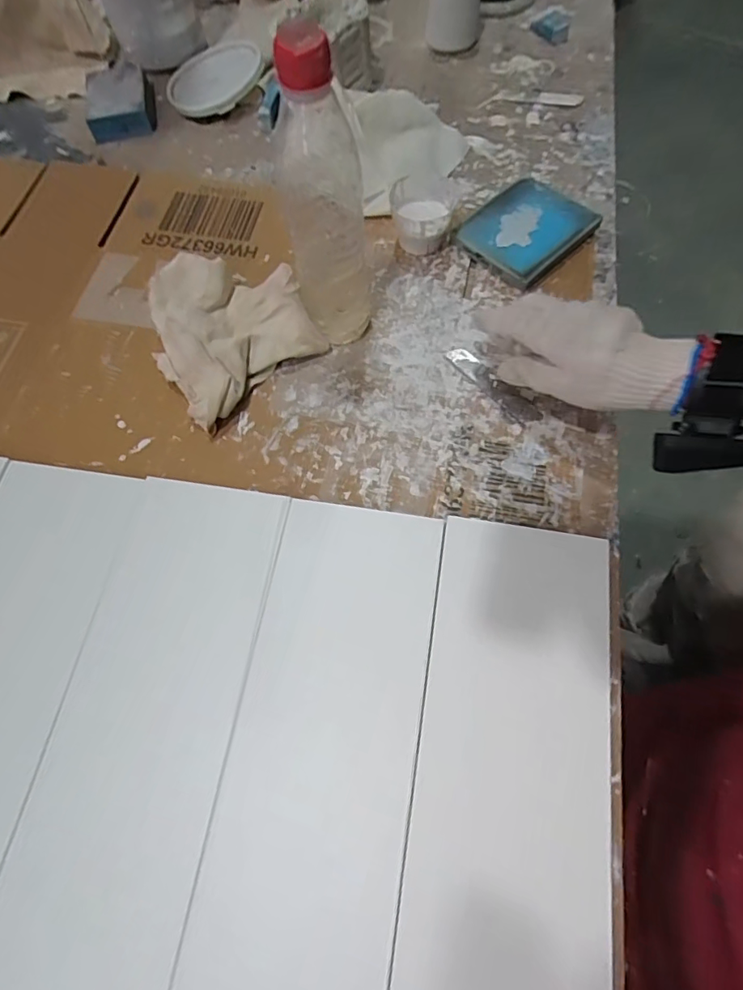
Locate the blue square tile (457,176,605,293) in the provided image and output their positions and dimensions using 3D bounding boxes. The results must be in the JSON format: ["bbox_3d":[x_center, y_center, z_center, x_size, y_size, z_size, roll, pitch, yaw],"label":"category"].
[{"bbox_3d":[0.160,-0.268,0.521,0.125,0.023,0.095,-41,71,-15],"label":"blue square tile"}]

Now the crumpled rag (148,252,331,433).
[{"bbox_3d":[-0.145,-0.166,0.470,0.145,0.045,0.179,-39,71,-14],"label":"crumpled rag"}]

